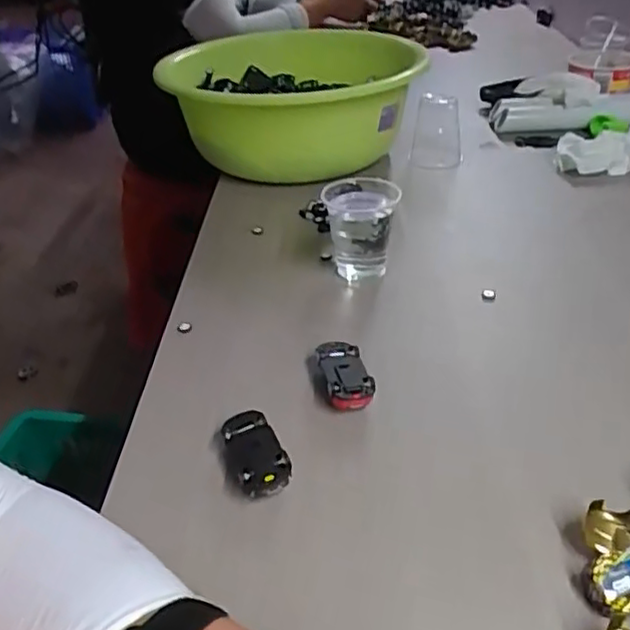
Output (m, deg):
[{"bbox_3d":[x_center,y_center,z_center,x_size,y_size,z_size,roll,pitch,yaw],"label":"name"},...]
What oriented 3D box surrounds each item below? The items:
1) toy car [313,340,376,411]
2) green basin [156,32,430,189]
[{"bbox_3d":[0.021,0.046,0.456,0.030,0.025,0.063,-12,35,-8],"label":"toy car"},{"bbox_3d":[-0.014,-0.244,0.778,0.284,0.132,0.265,-4,34,3],"label":"green basin"}]

